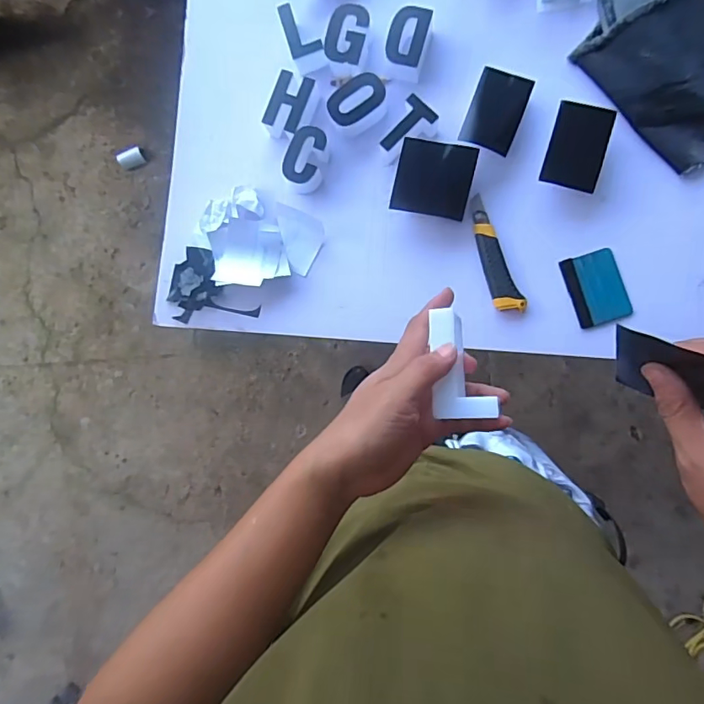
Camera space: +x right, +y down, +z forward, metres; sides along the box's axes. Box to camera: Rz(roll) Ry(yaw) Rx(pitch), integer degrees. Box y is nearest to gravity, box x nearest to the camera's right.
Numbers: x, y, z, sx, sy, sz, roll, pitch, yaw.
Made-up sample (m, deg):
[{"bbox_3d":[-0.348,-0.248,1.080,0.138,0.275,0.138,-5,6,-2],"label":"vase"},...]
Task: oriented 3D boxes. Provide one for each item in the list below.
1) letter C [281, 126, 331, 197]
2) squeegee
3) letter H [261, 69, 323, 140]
[{"bbox_3d":[-0.067,-0.281,0.726,0.052,0.039,0.087,16,90,9],"label":"letter C"},{"bbox_3d":[0.337,-0.089,0.681,0.072,0.005,0.096,-17,87,7],"label":"squeegee"},{"bbox_3d":[-0.089,-0.361,0.728,0.060,0.034,0.089,25,92,7],"label":"letter H"}]

